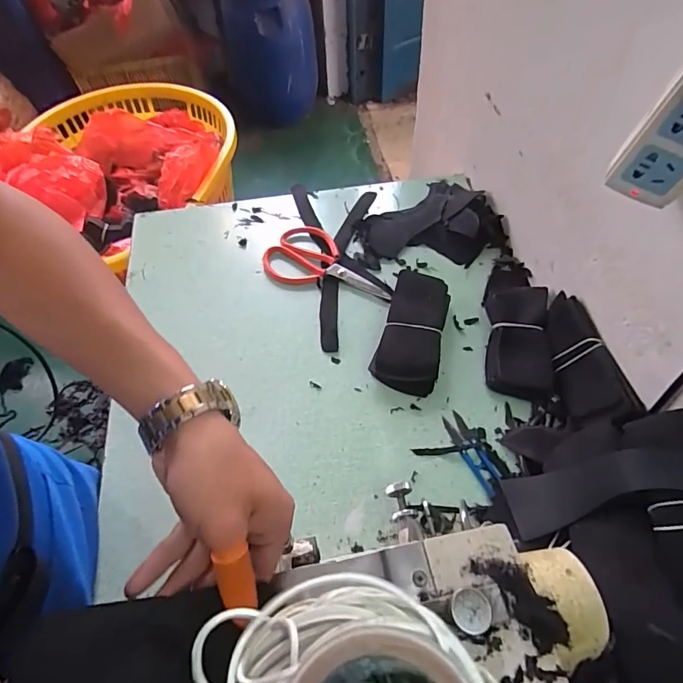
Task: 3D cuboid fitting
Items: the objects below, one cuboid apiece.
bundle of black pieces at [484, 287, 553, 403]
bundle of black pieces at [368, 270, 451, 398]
[{"bbox_3d":[0.215,-0.006,0.543,0.069,0.033,0.153,6,57,7],"label":"bundle of black pieces"},{"bbox_3d":[0.093,-0.020,0.564,0.075,0.025,0.174,13,58,11],"label":"bundle of black pieces"}]

